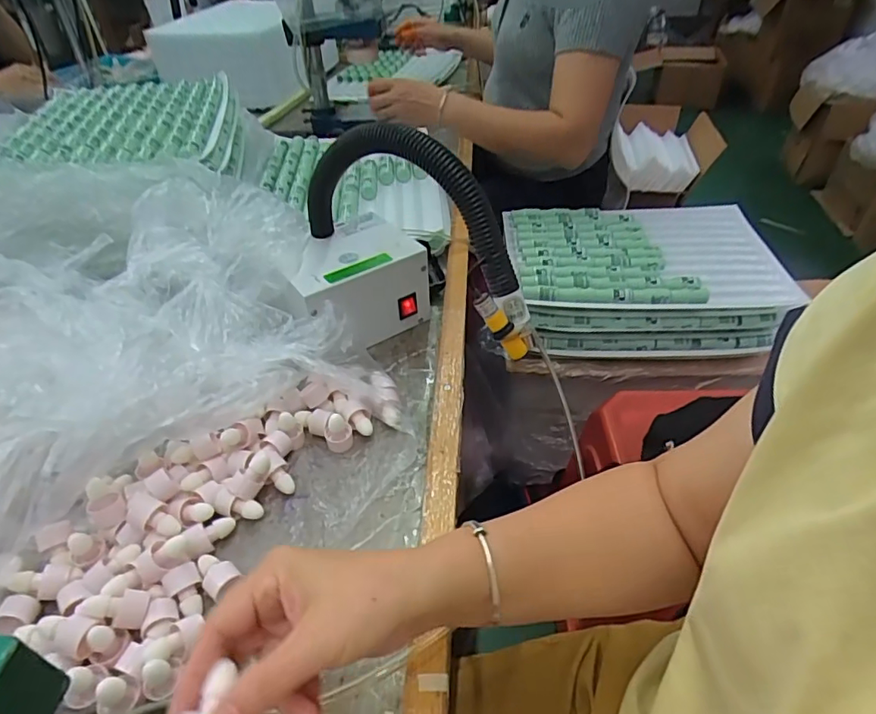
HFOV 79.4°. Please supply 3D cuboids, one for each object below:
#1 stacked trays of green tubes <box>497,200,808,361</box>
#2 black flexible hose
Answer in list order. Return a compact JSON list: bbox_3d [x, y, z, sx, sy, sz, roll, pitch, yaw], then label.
[{"bbox_3d":[0.359,-0.153,0.970,0.452,0.122,0.312,-2,42,1],"label":"stacked trays of green tubes"},{"bbox_3d":[-0.039,-0.155,0.522,0.273,0.139,0.037,28,50,30],"label":"black flexible hose"}]

